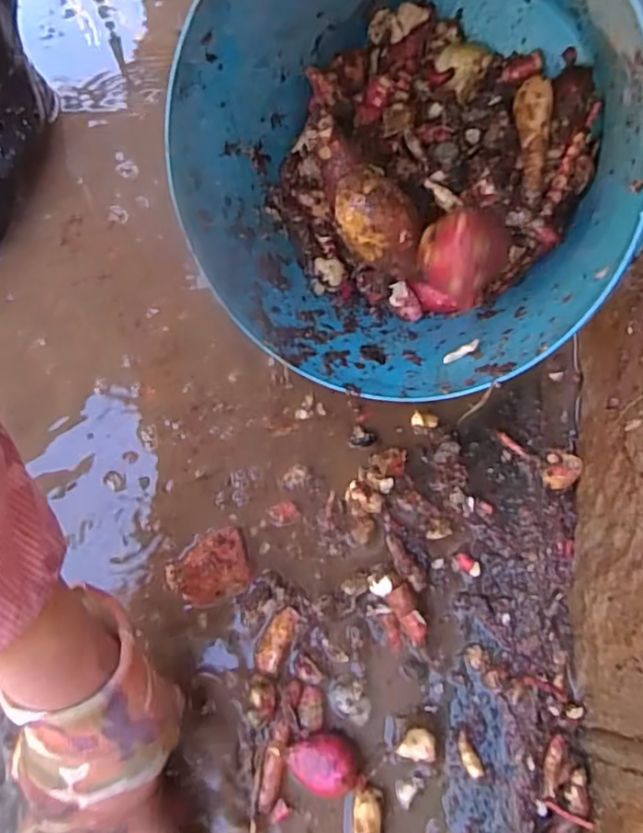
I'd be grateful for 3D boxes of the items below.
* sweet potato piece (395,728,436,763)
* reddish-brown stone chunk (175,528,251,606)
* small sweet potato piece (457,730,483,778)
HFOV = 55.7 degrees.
[{"bbox_3d":[0.059,0.205,0.382,0.023,0.017,0.017,5,70,2],"label":"sweet potato piece"},{"bbox_3d":[-0.075,0.102,0.417,0.046,0.025,0.045,-19,71,-7],"label":"reddish-brown stone chunk"},{"bbox_3d":[0.092,0.212,0.382,0.010,0.006,0.028,-20,71,-8],"label":"small sweet potato piece"}]

